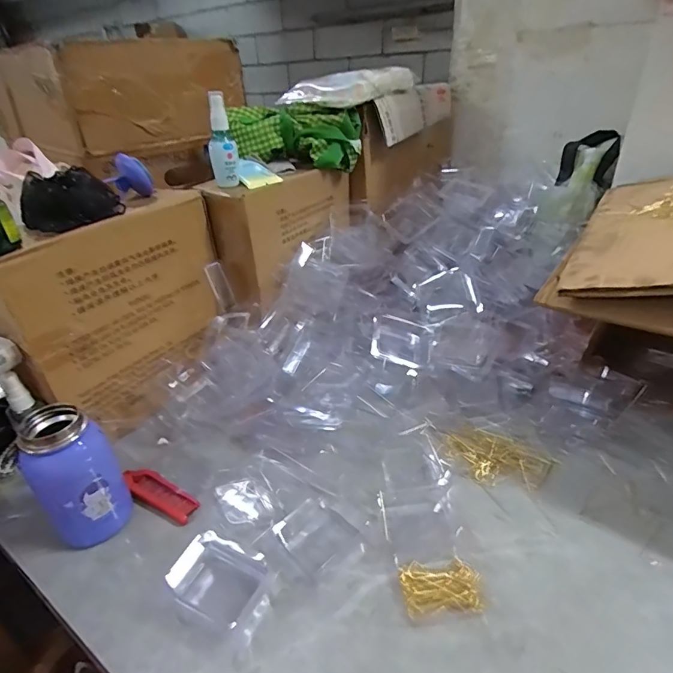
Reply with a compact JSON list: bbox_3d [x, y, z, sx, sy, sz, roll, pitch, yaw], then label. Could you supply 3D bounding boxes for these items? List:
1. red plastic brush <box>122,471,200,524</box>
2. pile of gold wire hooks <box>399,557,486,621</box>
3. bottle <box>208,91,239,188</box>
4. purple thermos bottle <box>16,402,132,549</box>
[{"bbox_3d":[-0.203,0.177,0.499,0.108,0.012,0.031,15,36,25],"label":"red plastic brush"},{"bbox_3d":[0.094,0.225,0.394,0.069,0.009,0.044,-6,32,-6],"label":"pile of gold wire hooks"},{"bbox_3d":[-0.159,-0.271,0.611,0.037,0.117,0.044,-9,32,-10],"label":"bottle"},{"bbox_3d":[-0.258,0.140,0.438,0.067,0.132,0.063,-17,35,-22],"label":"purple thermos bottle"}]

